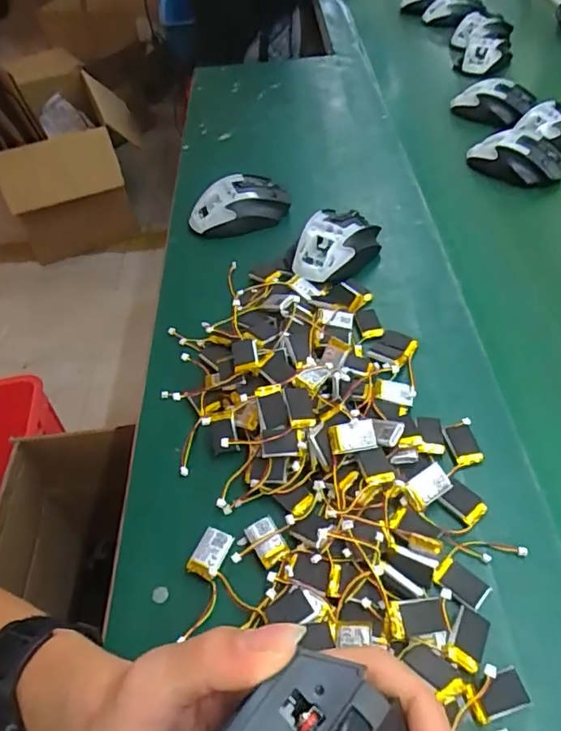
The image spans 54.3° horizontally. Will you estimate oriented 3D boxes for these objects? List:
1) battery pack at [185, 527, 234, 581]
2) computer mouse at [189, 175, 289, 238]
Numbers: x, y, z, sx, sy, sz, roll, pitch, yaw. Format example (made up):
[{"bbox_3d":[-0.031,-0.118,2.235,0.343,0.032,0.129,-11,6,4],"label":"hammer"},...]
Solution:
[{"bbox_3d":[-0.047,0.127,0.368,0.022,0.008,0.032,15,50,17],"label":"battery pack"},{"bbox_3d":[-0.046,-0.183,0.620,0.111,0.038,0.061,-5,47,-2],"label":"computer mouse"}]

